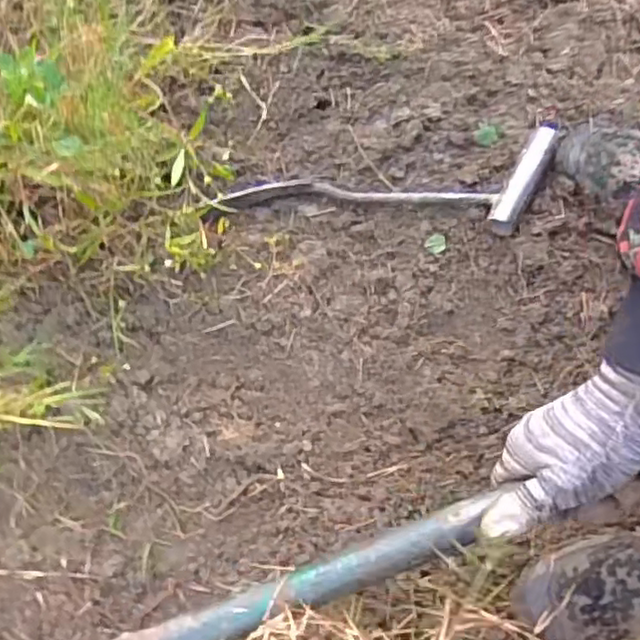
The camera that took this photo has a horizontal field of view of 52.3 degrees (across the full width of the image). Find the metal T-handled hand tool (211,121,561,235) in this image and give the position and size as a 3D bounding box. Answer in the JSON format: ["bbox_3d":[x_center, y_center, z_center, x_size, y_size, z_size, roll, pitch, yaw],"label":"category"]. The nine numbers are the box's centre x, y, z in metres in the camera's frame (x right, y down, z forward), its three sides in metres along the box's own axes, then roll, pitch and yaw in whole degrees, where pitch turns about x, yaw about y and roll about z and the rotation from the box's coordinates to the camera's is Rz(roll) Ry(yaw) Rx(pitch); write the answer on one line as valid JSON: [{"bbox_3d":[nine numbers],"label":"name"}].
[{"bbox_3d":[0.078,-0.117,0.626,0.337,0.024,0.109,-12,67,-5],"label":"metal T-handled hand tool"}]

